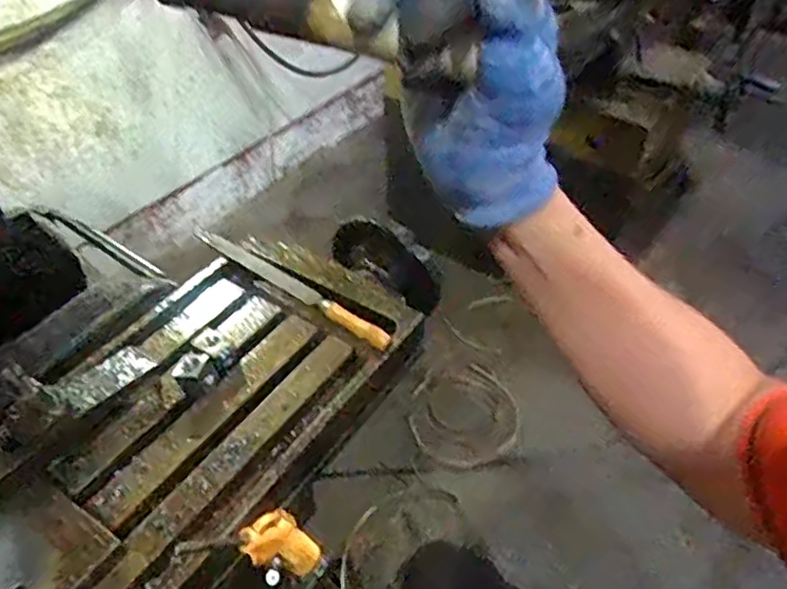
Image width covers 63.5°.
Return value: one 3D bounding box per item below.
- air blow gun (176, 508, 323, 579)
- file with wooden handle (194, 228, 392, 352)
[{"bbox_3d":[-0.102,0.201,0.522,0.025,0.184,0.053,34,78,31],"label":"air blow gun"},{"bbox_3d":[-0.111,-0.017,0.676,0.282,0.017,0.025,29,52,28],"label":"file with wooden handle"}]

